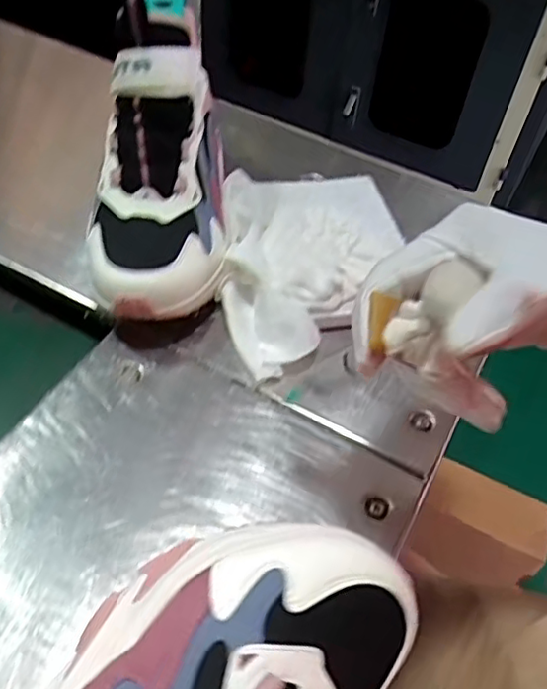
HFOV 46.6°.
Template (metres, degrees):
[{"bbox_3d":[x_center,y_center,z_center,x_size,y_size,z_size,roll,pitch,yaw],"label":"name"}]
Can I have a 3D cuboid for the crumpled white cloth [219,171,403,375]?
[{"bbox_3d":[0.030,-0.067,0.484,0.133,0.037,0.207,2,50,-3],"label":"crumpled white cloth"}]

